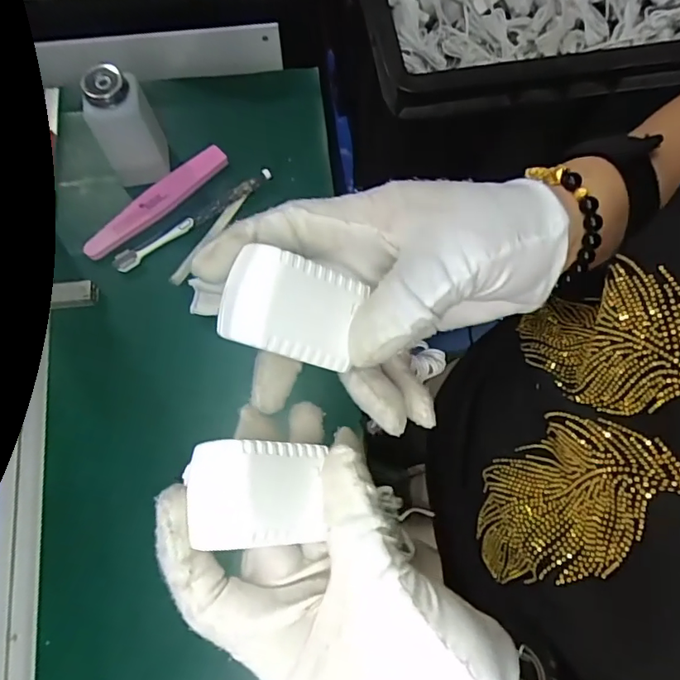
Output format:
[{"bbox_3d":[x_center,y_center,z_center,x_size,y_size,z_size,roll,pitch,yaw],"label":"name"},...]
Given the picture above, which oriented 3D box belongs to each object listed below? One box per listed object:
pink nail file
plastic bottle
[{"bbox_3d":[-0.192,-0.144,0.553,0.172,0.009,0.029,-42,114,-12],"label":"pink nail file"},{"bbox_3d":[-0.208,-0.203,0.520,0.065,0.120,0.053,-28,76,-8],"label":"plastic bottle"}]

